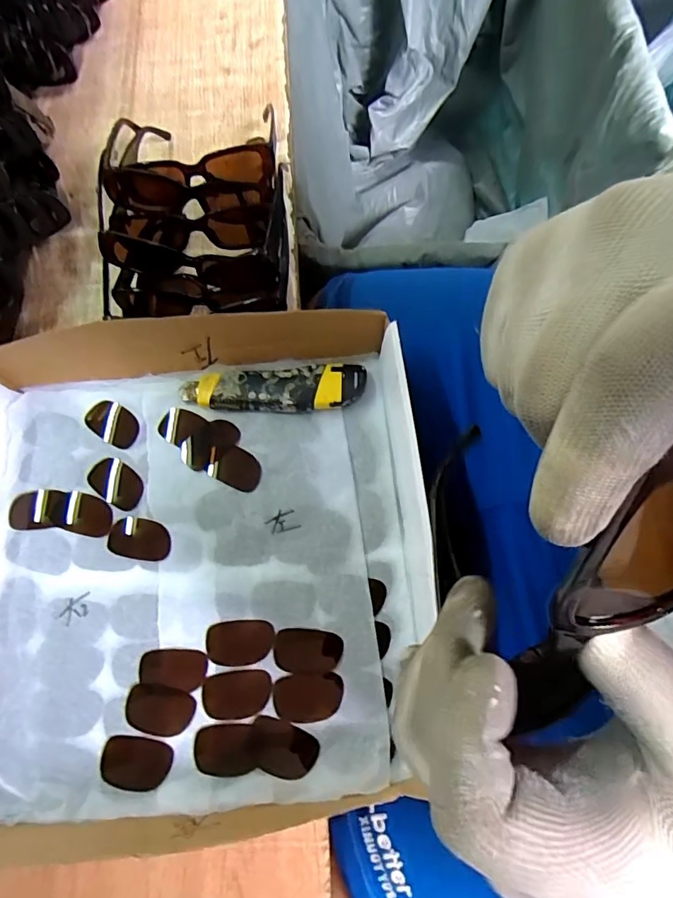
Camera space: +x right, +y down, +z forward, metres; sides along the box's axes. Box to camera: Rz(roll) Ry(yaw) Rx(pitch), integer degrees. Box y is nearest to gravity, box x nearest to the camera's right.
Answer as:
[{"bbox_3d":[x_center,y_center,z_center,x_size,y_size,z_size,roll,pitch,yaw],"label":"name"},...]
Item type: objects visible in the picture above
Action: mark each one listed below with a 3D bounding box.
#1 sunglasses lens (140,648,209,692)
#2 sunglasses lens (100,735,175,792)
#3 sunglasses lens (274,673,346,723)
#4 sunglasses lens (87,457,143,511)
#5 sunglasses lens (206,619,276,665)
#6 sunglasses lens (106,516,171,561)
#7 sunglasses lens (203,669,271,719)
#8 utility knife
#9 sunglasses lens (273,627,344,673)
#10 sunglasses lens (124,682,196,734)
[{"bbox_3d":[-0.122,0.161,0.363,0.049,0.004,0.027,8,72,4],"label":"sunglasses lens"},{"bbox_3d":[-0.140,0.219,0.341,0.049,0.004,0.031,4,72,2],"label":"sunglasses lens"},{"bbox_3d":[-0.020,0.178,0.352,0.049,0.004,0.031,-4,72,0],"label":"sunglasses lens"},{"bbox_3d":[-0.183,0.027,0.408,0.047,0.007,0.032,30,75,10],"label":"sunglasses lens"},{"bbox_3d":[-0.072,0.144,0.366,0.050,0.004,0.031,-3,72,0],"label":"sunglasses lens"},{"bbox_3d":[-0.158,0.072,0.392,0.050,0.005,0.032,7,72,3],"label":"sunglasses lens"},{"bbox_3d":[-0.072,0.177,0.354,0.049,0.004,0.030,-8,72,-2],"label":"sunglasses lens"},{"bbox_3d":[-0.055,-0.054,0.418,0.155,0.015,0.042,2,72,1],"label":"utility knife"},{"bbox_3d":[-0.022,0.149,0.362,0.050,0.004,0.030,5,72,3],"label":"sunglasses lens"},{"bbox_3d":[-0.128,0.188,0.355,0.050,0.004,0.032,3,72,2],"label":"sunglasses lens"}]

